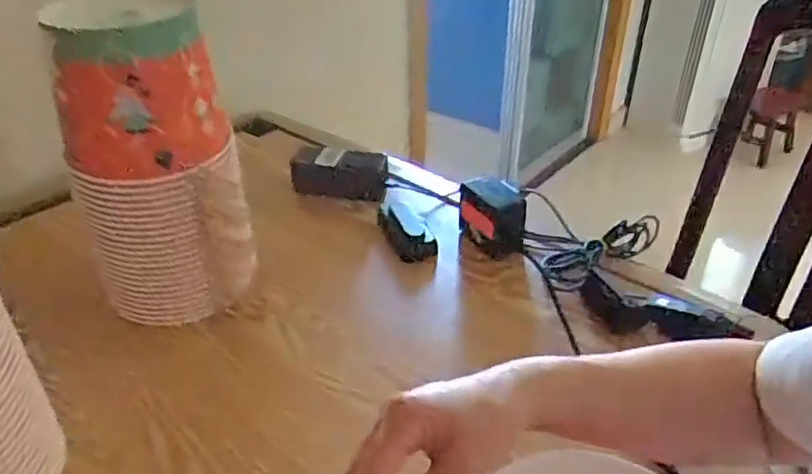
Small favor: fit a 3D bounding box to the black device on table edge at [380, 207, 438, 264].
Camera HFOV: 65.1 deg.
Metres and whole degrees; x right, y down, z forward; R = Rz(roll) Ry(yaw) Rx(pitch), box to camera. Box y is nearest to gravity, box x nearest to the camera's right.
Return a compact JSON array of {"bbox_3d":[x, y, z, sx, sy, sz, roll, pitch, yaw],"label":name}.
[{"bbox_3d":[-0.001,-0.001,0.776,0.049,0.018,0.097,-14,36,-20],"label":"black device on table edge"}]

